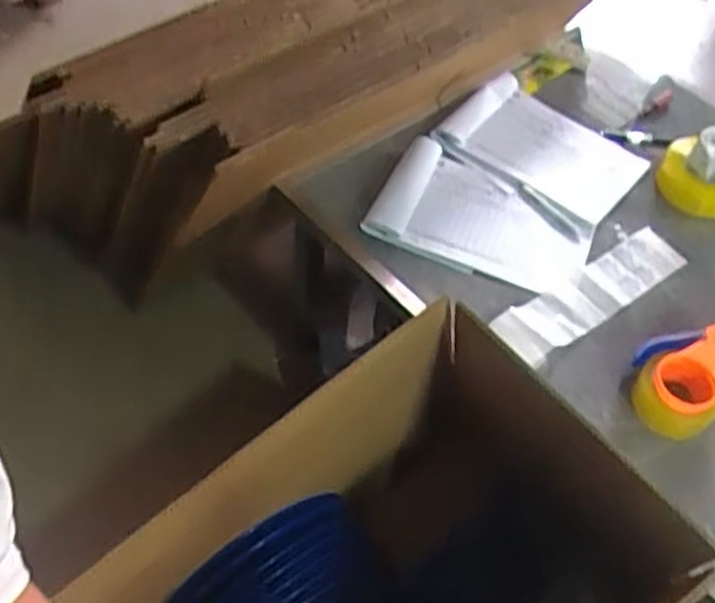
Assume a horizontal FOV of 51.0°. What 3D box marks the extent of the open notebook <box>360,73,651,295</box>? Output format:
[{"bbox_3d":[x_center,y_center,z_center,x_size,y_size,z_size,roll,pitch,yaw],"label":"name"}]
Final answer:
[{"bbox_3d":[0.246,-0.188,1.219,0.329,0.054,0.442,28,52,17],"label":"open notebook"}]

